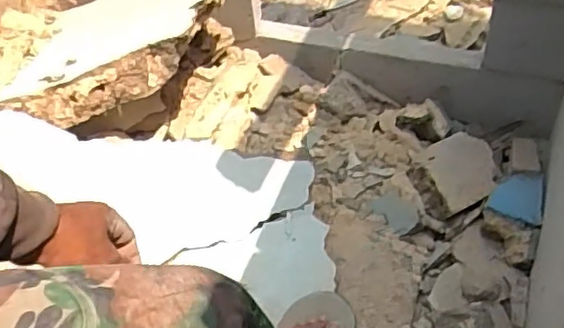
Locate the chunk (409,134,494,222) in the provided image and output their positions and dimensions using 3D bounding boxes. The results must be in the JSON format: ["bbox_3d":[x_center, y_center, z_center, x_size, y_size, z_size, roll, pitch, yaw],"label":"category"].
[{"bbox_3d":[0.405,0.023,1.440,0.203,0.064,0.188,-11,64,-20],"label":"chunk"}]

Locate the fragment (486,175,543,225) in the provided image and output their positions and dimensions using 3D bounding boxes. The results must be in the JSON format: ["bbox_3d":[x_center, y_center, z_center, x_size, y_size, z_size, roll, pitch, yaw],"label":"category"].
[{"bbox_3d":[0.524,0.067,1.394,0.111,0.015,0.150,9,42,15],"label":"fragment"}]

